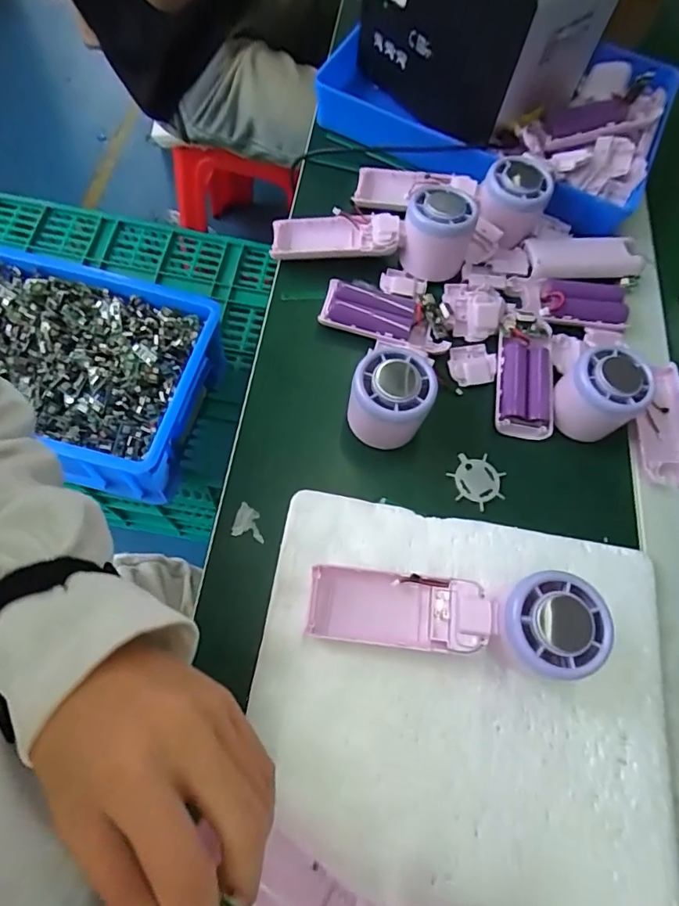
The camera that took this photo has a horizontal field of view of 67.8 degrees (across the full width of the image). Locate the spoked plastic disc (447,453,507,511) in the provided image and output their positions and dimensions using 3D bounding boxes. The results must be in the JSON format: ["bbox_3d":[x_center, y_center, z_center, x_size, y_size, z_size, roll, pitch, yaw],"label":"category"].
[{"bbox_3d":[0.099,0.020,0.366,0.038,0.006,0.040,1,66,-2],"label":"spoked plastic disc"}]

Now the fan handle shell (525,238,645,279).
[{"bbox_3d":[0.215,-0.172,0.446,0.102,0.013,0.040,-2,66,-3],"label":"fan handle shell"}]

